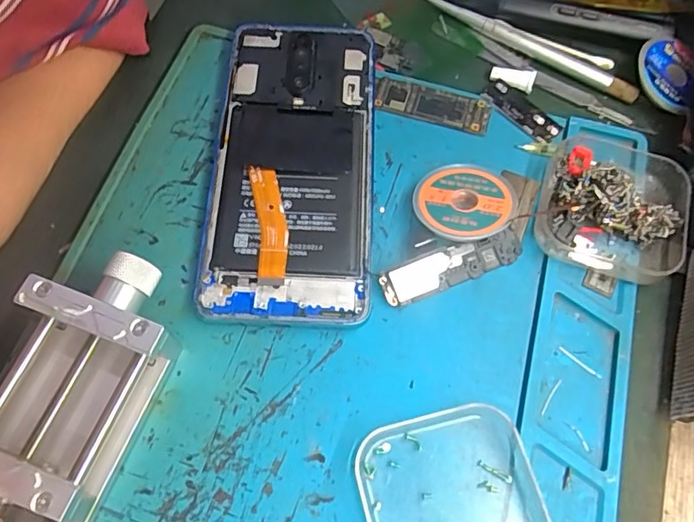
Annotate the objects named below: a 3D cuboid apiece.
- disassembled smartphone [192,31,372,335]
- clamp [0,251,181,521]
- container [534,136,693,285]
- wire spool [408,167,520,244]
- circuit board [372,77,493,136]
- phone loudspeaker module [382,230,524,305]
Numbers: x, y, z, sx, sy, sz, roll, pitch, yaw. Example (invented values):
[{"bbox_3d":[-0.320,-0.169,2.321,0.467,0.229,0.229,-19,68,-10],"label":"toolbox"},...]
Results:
[{"bbox_3d":[-0.026,-0.048,0.257,0.074,0.011,0.159,2,67,-2],"label":"disassembled smartphone"},{"bbox_3d":[-0.109,0.058,0.197,0.056,0.033,0.127,20,68,6],"label":"clamp"},{"bbox_3d":[0.123,-0.024,0.242,0.064,0.024,0.061,19,68,5],"label":"container"},{"bbox_3d":[0.054,-0.027,0.244,0.044,0.006,0.040,-5,55,7],"label":"wire spool"},{"bbox_3d":[0.043,-0.081,0.274,0.059,0.006,0.021,14,67,4],"label":"circuit board"},{"bbox_3d":[0.047,0.002,0.238,0.066,0.004,0.017,-20,92,-12],"label":"phone loudspeaker module"}]

